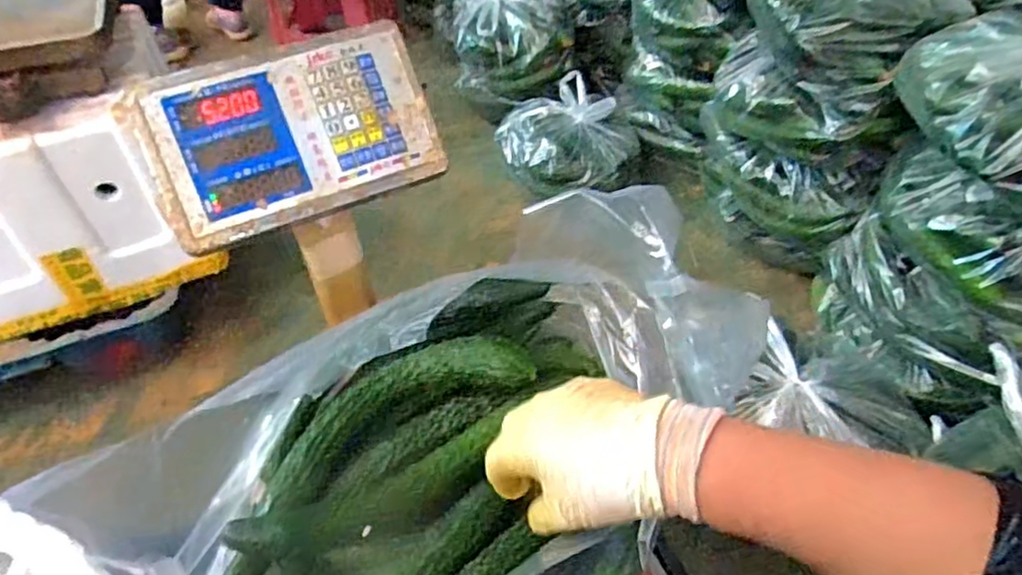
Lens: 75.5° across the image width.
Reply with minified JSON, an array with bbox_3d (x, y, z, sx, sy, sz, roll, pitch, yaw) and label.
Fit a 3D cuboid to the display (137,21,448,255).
[{"bbox_3d":[-0.194,-0.136,0.598,0.233,0.146,0.060,-21,3,-15],"label":"display"}]

